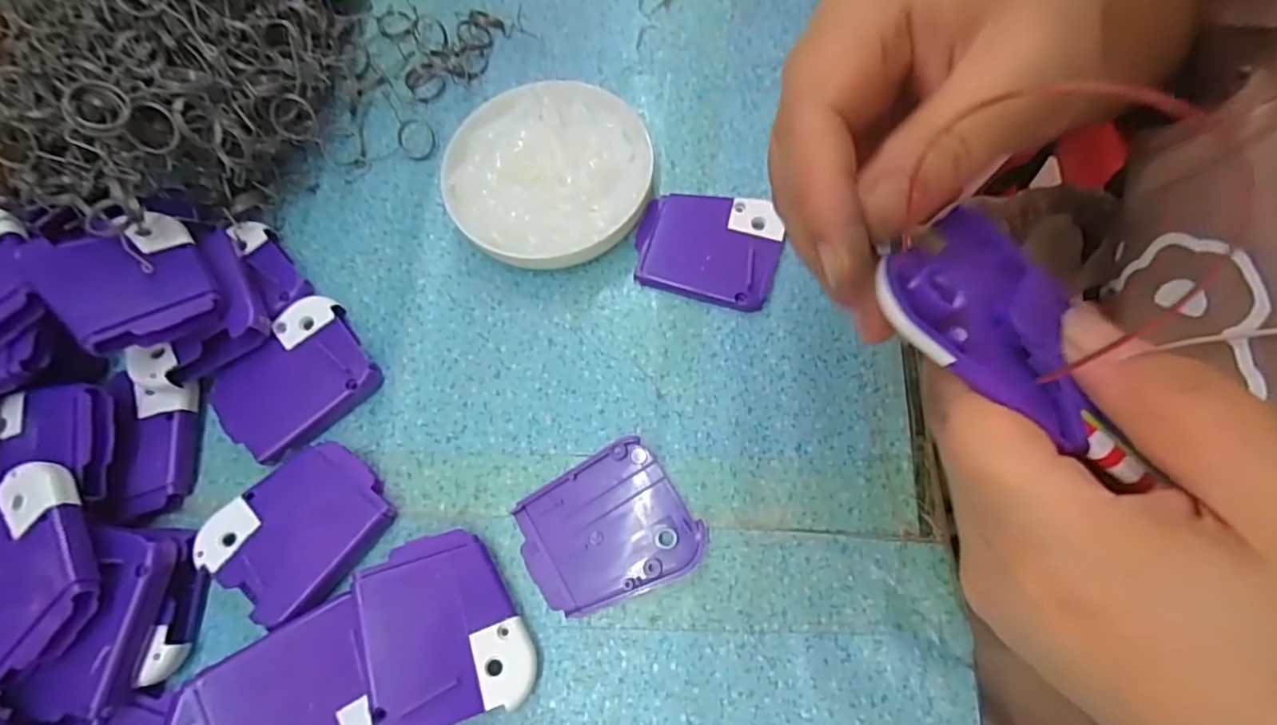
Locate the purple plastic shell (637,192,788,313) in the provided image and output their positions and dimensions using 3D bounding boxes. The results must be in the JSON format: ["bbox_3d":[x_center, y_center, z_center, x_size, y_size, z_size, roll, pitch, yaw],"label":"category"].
[{"bbox_3d":[0.030,-0.051,0.264,0.060,0.008,0.050,13,71,8],"label":"purple plastic shell"}]

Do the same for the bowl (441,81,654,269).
[{"bbox_3d":[-0.039,-0.082,0.272,0.089,0.024,0.088,-1,70,2],"label":"bowl"}]

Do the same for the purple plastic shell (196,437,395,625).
[{"bbox_3d":[-0.126,0.062,0.230,0.055,0.015,0.059,35,75,14],"label":"purple plastic shell"}]

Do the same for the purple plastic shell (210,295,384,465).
[{"bbox_3d":[-0.143,0.007,0.253,0.060,0.012,0.055,-35,72,-10],"label":"purple plastic shell"}]

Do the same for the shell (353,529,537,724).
[{"bbox_3d":[-0.067,0.090,0.208,0.050,0.004,0.060,-14,65,-22],"label":"shell"}]

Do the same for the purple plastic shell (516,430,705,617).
[{"bbox_3d":[-0.012,0.063,0.226,0.060,0.008,0.052,-32,71,-9],"label":"purple plastic shell"}]

